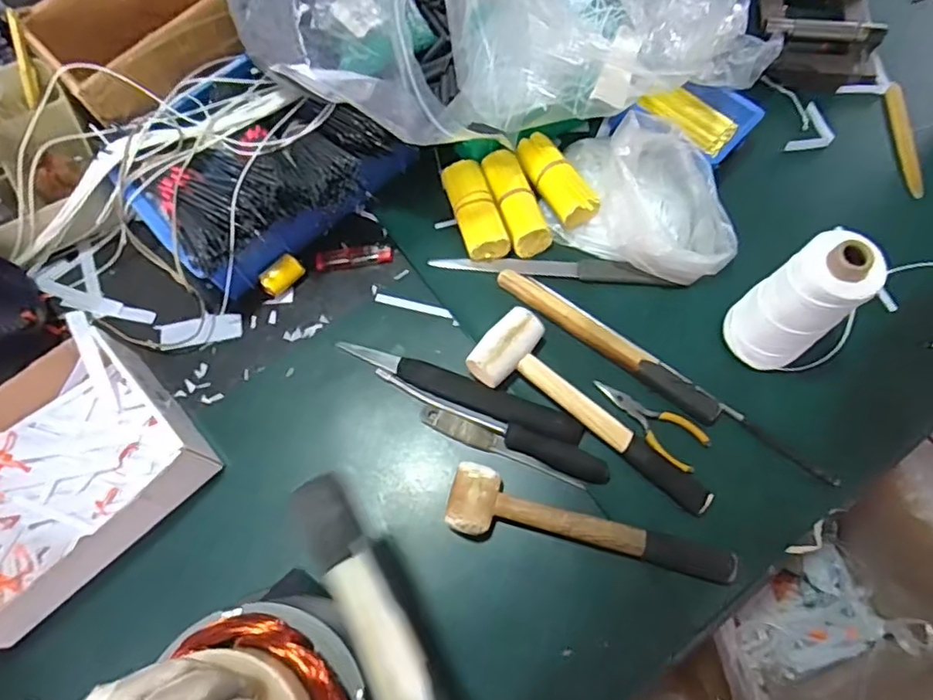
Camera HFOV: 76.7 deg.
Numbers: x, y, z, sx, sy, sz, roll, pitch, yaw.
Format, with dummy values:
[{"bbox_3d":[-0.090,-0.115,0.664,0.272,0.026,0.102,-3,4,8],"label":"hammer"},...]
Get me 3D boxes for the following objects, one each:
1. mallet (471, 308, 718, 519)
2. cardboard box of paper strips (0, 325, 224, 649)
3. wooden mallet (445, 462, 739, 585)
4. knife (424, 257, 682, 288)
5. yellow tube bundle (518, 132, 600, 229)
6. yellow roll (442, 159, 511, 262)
[{"bbox_3d":[0.116,0.069,0.569,0.261,0.041,0.081,42,76,14],"label":"mallet"},{"bbox_3d":[-0.392,0.127,0.549,0.190,0.064,0.251,43,76,15],"label":"cardboard box of paper strips"},{"bbox_3d":[0.114,0.166,0.532,0.263,0.039,0.060,15,71,7],"label":"wooden mallet"},{"bbox_3d":[0.095,-0.091,0.648,0.263,0.016,0.024,3,70,2],"label":"knife"},{"bbox_3d":[0.099,-0.192,0.655,0.042,0.031,0.122,-29,72,-9],"label":"yellow tube bundle"},{"bbox_3d":[0.009,-0.156,0.662,0.044,0.038,0.118,-16,71,-4],"label":"yellow roll"}]

